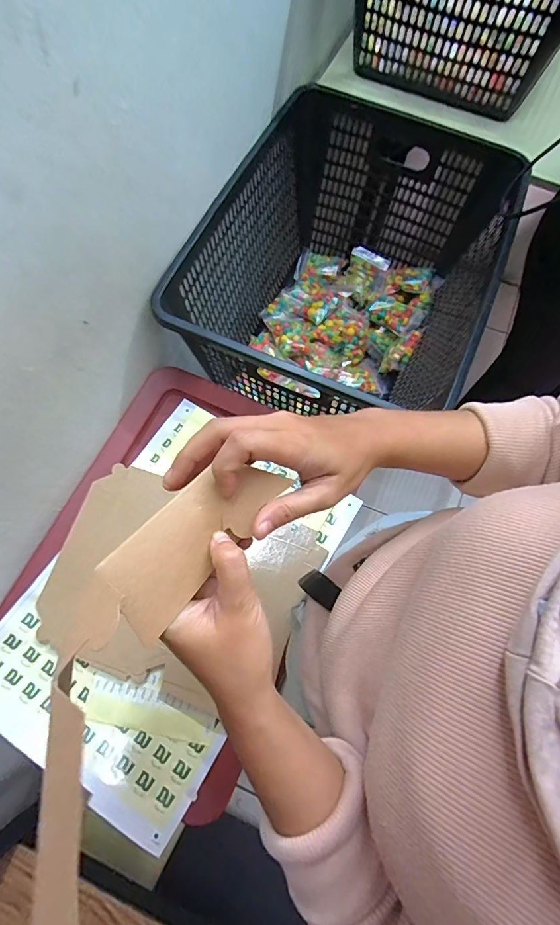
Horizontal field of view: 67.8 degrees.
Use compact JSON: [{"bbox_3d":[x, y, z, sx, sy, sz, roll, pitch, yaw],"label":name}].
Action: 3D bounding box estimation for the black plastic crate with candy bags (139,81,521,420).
[{"bbox_3d":[0.104,-0.319,0.755,0.446,0.307,0.579,22,72,6],"label":"black plastic crate with candy bags"}]

